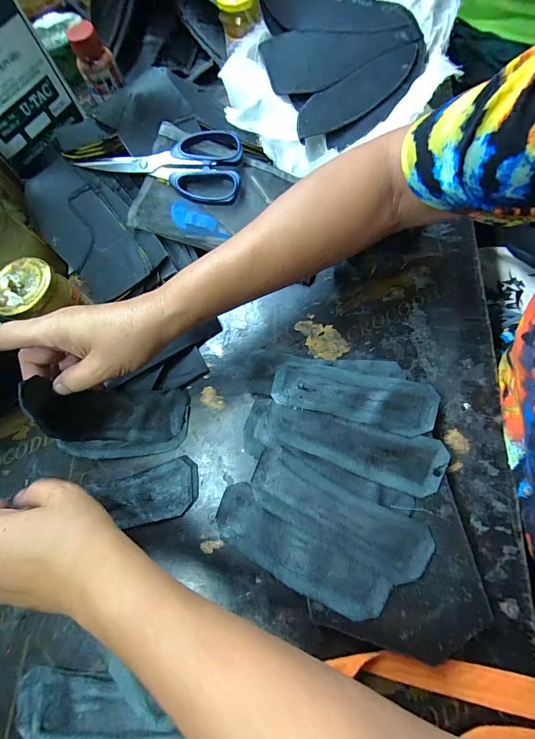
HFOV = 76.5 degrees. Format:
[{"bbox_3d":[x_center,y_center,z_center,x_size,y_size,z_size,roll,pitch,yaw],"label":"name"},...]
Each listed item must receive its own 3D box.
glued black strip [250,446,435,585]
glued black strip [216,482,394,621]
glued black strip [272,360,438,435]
[{"bbox_3d":[0.056,0.117,0.280,0.148,0.004,0.047,25,79,15],"label":"glued black strip"},{"bbox_3d":[0.020,0.150,0.281,0.151,0.020,0.047,21,68,26],"label":"glued black strip"},{"bbox_3d":[0.076,0.024,0.311,0.144,0.012,0.047,11,70,12],"label":"glued black strip"}]

